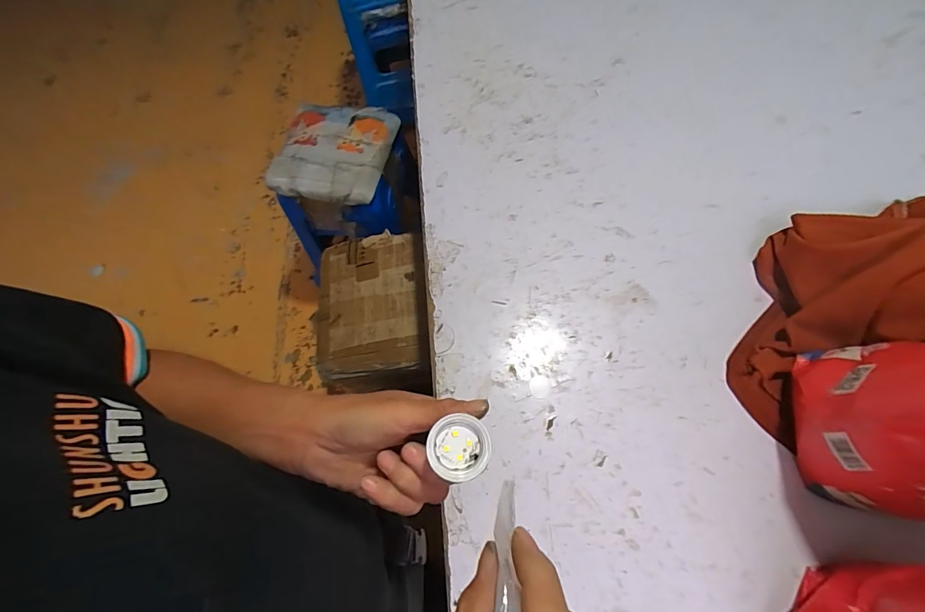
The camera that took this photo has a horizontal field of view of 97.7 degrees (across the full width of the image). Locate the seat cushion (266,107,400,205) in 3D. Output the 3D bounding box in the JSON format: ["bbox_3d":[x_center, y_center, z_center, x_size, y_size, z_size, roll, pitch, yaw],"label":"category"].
[{"bbox_3d":[-0.314,-0.381,0.986,0.269,0.033,0.262,9,68,8],"label":"seat cushion"}]

